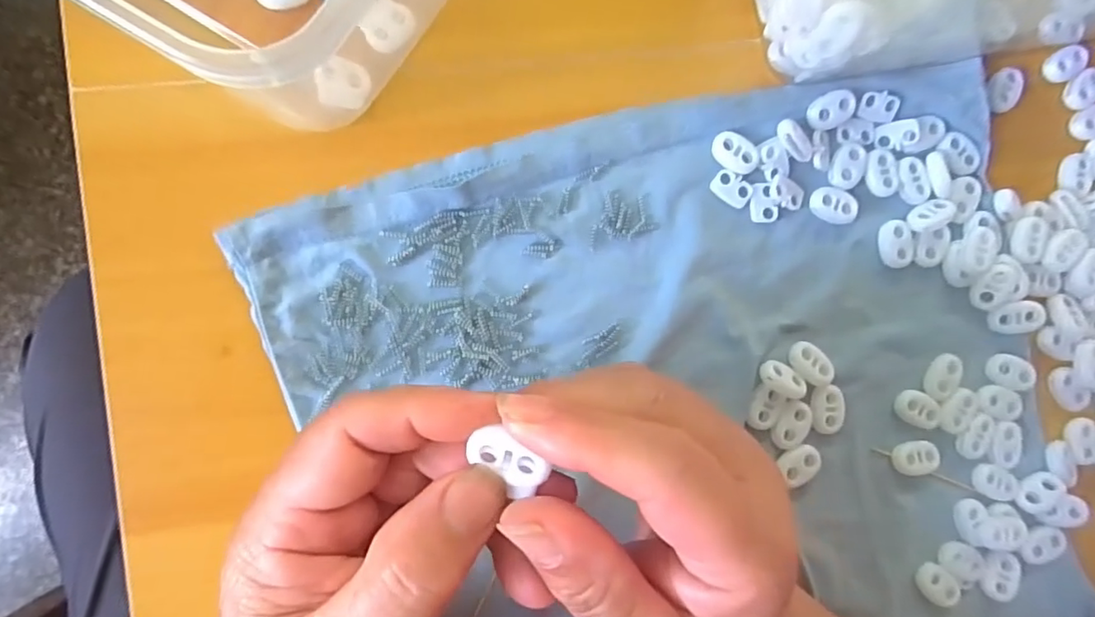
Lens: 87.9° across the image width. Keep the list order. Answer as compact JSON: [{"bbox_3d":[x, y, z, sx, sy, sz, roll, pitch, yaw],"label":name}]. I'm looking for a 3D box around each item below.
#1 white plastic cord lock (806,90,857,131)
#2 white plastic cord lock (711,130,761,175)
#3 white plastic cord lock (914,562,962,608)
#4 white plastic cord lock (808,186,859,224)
[{"bbox_3d":[0.131,-0.091,0.261,0.022,0.006,0.015,-26,91,-7],"label":"white plastic cord lock"},{"bbox_3d":[0.085,-0.070,0.258,0.023,0.005,0.016,36,84,-5],"label":"white plastic cord lock"},{"bbox_3d":[0.181,0.128,0.262,0.024,0.004,0.015,44,84,-4],"label":"white plastic cord lock"},{"bbox_3d":[0.133,-0.048,0.263,0.022,0.004,0.016,16,86,-6],"label":"white plastic cord lock"}]

